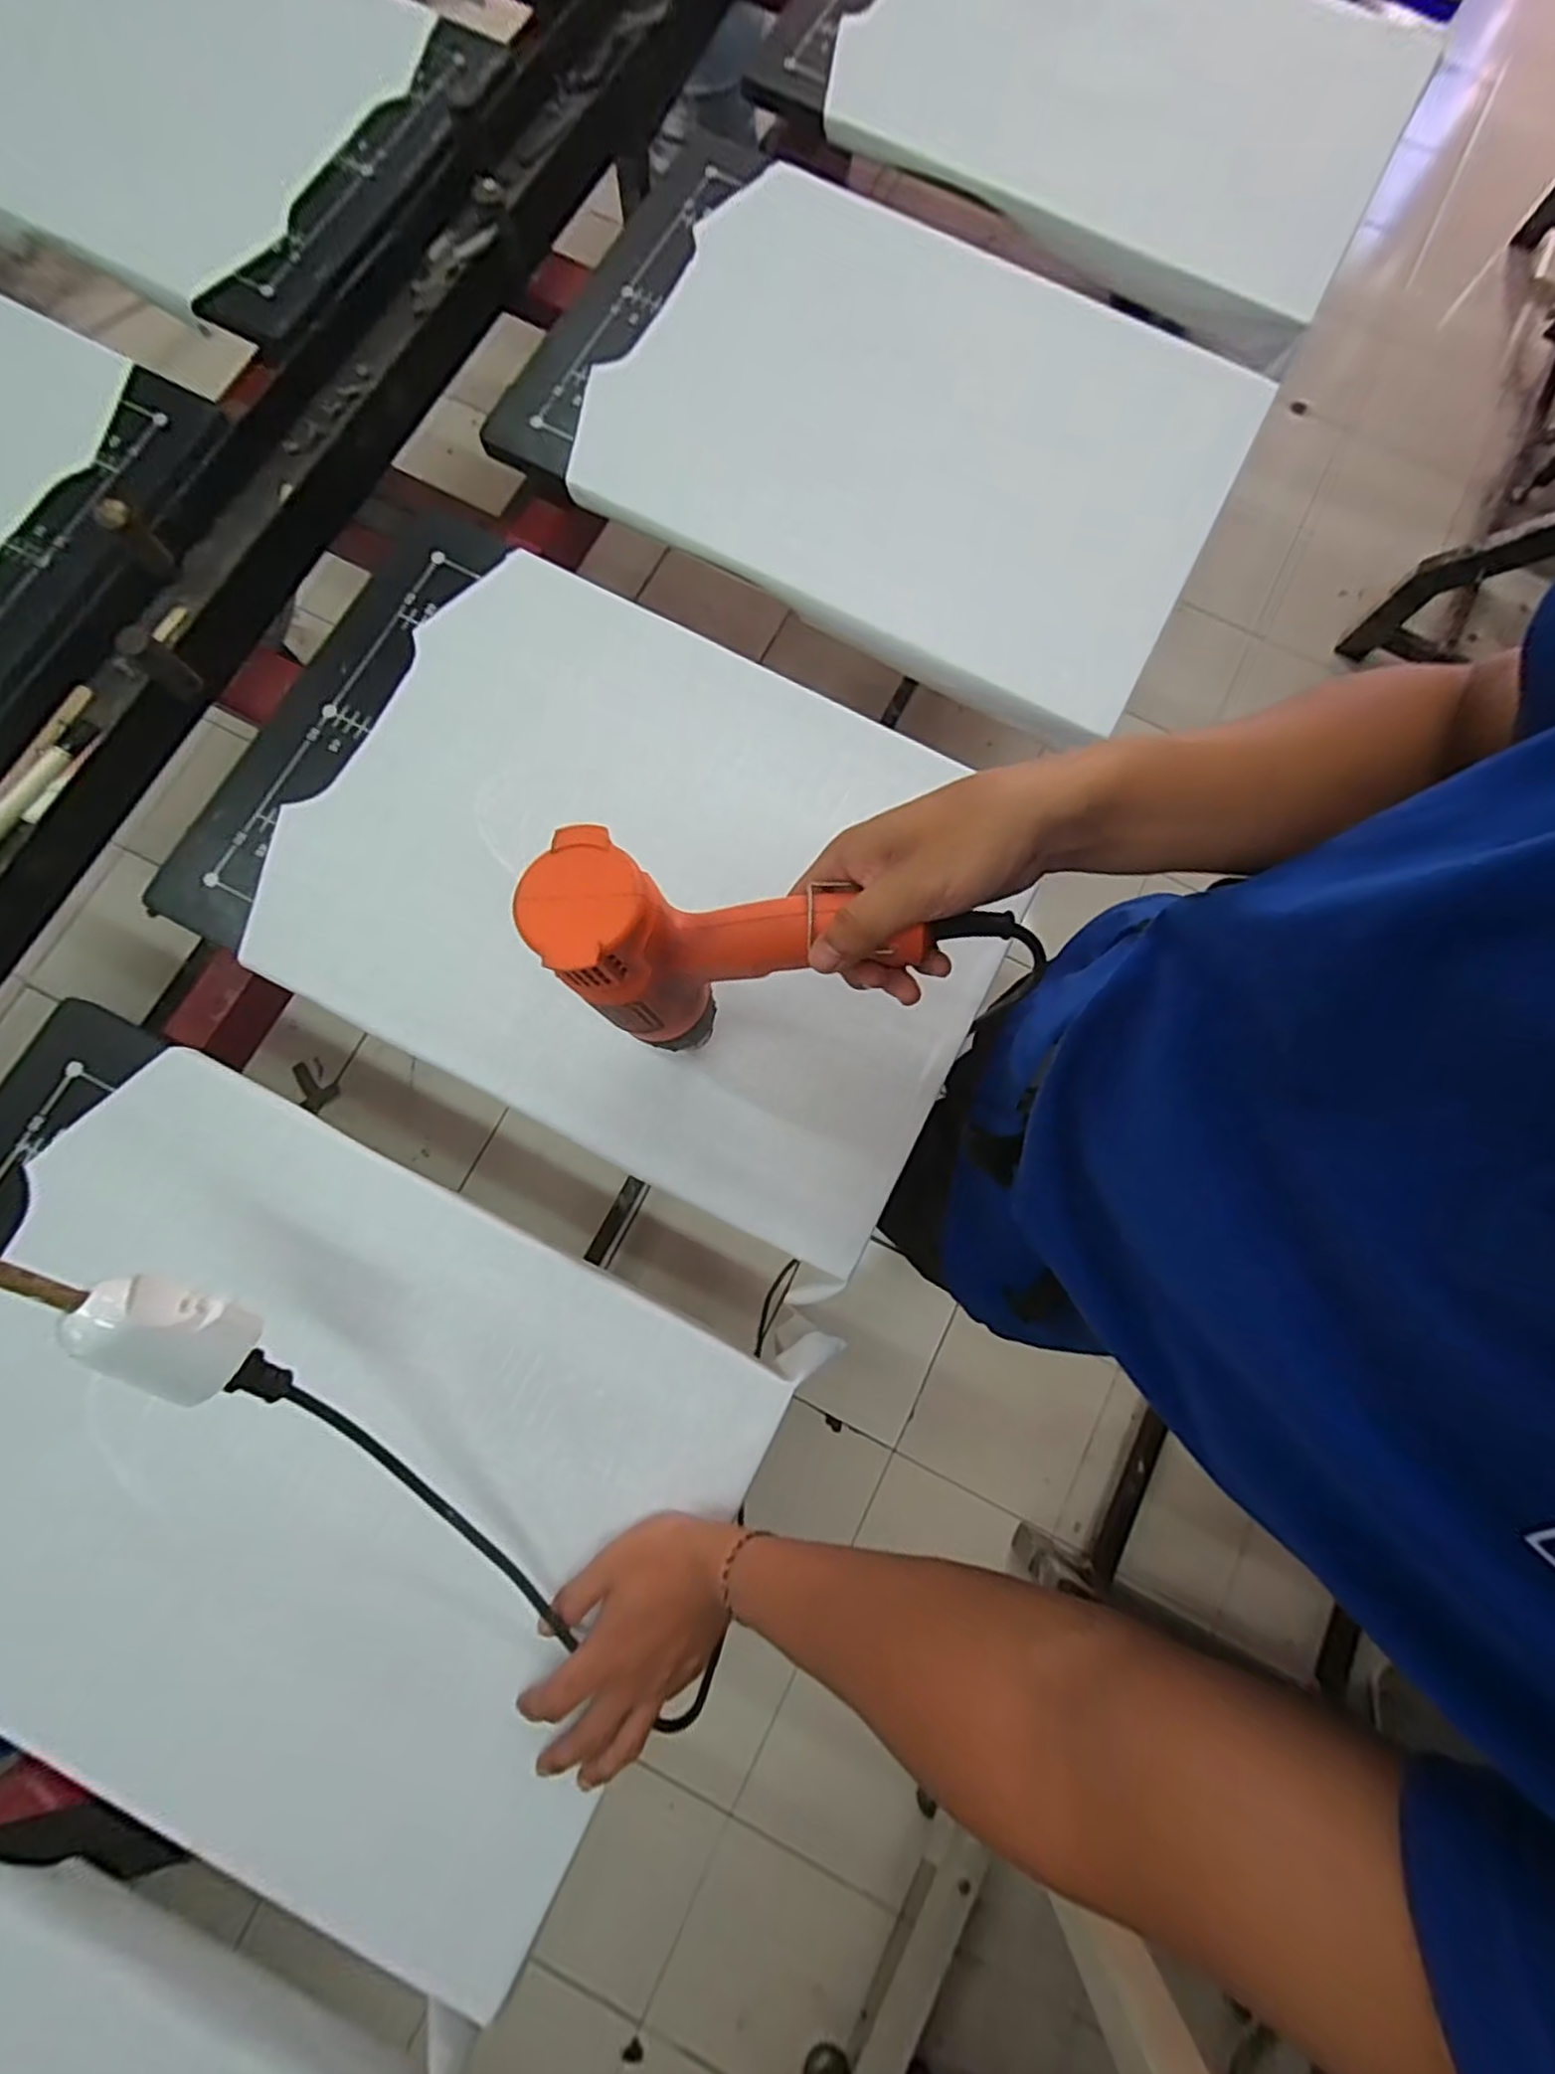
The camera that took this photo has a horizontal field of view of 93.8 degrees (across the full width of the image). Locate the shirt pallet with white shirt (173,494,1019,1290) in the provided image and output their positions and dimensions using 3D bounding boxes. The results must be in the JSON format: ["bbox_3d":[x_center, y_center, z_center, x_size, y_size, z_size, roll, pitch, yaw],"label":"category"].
[{"bbox_3d":[-0.135,-0.141,0.561,0.605,0.056,0.397,27,79,6],"label":"shirt pallet with white shirt"}]

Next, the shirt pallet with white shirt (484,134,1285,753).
[{"bbox_3d":[0.090,-0.566,0.660,0.637,0.045,0.424,24,84,0],"label":"shirt pallet with white shirt"}]

